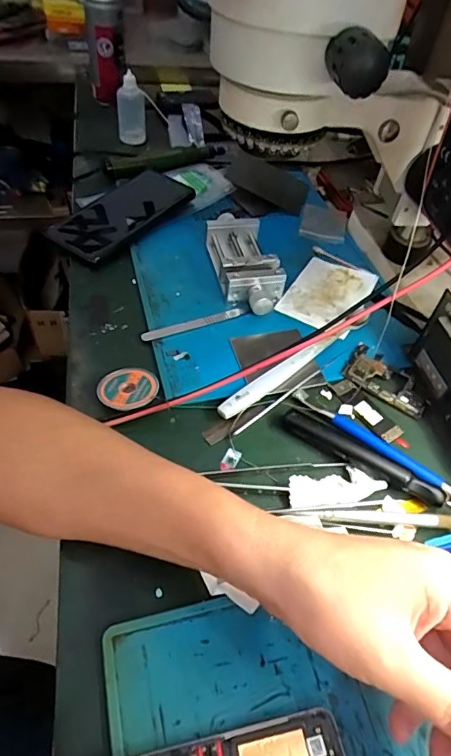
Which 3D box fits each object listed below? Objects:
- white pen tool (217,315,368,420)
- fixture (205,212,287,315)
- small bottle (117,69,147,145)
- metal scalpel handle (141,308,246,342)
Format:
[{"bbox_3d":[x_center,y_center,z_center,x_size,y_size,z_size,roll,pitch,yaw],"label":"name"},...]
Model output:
[{"bbox_3d":[0.060,-0.014,0.394,0.170,0.011,0.016,-32,60,-29],"label":"white pen tool"},{"bbox_3d":[0.018,-0.119,0.465,0.057,0.032,0.131,-6,50,-11],"label":"fixture"},{"bbox_3d":[-0.127,-0.358,0.627,0.035,0.091,0.041,-3,50,-8],"label":"small bottle"},{"bbox_3d":[-0.028,-0.051,0.424,0.100,0.005,0.011,-18,54,-20],"label":"metal scalpel handle"}]

